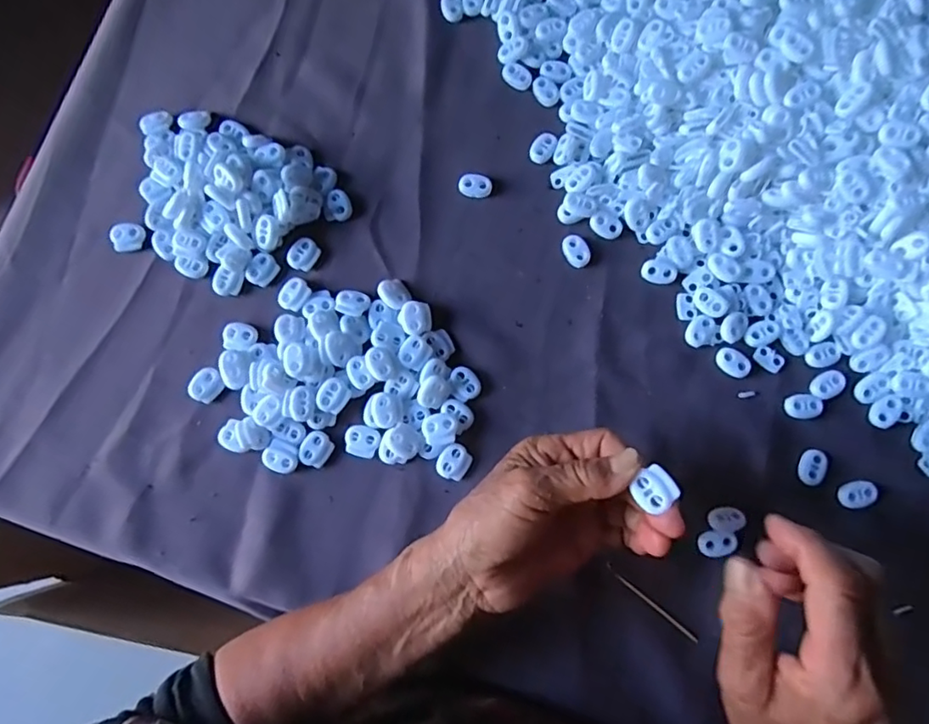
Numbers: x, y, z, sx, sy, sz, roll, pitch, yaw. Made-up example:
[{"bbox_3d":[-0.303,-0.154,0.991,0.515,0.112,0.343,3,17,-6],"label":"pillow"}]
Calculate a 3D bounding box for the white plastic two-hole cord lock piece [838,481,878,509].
[{"bbox_3d":[0.240,0.081,0.345,0.022,0.004,0.015,-18,80,-3],"label":"white plastic two-hole cord lock piece"}]

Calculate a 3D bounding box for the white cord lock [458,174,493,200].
[{"bbox_3d":[0.007,-0.119,0.385,0.022,0.007,0.014,6,80,2],"label":"white cord lock"}]

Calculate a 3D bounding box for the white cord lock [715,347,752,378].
[{"bbox_3d":[0.172,0.000,0.362,0.022,0.004,0.016,36,82,7],"label":"white cord lock"}]

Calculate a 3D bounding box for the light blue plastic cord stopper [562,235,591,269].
[{"bbox_3d":[0.075,-0.074,0.379,0.016,0.004,0.022,-24,80,-4],"label":"light blue plastic cord stopper"}]

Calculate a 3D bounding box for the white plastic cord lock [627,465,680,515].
[{"bbox_3d":[0.090,0.059,0.265,0.017,0.006,0.018,-43,82,-7],"label":"white plastic cord lock"}]

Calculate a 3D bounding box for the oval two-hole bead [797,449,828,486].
[{"bbox_3d":[0.215,0.064,0.348,0.015,0.004,0.022,24,81,5],"label":"oval two-hole bead"}]

